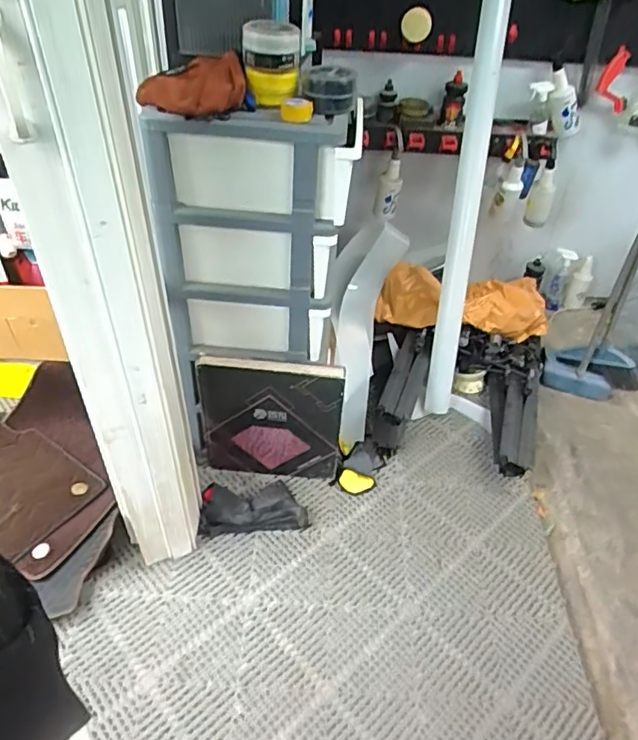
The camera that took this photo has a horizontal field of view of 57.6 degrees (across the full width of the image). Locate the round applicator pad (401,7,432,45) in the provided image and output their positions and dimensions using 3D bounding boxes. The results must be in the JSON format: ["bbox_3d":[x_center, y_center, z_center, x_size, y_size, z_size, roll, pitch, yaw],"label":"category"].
[{"bbox_3d":[0.229,-0.802,1.344,0.075,0.084,0.024,-34,57,11],"label":"round applicator pad"}]

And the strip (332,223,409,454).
[{"bbox_3d":[0.126,-0.097,1.736,0.189,0.139,0.646,6,87,3],"label":"strip"}]

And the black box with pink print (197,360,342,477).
[{"bbox_3d":[-0.125,0.134,1.497,0.356,0.373,0.041,6,42,3],"label":"black box with pink print"}]

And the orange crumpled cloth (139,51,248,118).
[{"bbox_3d":[-0.216,-0.479,0.975,0.180,0.077,0.073,-1,42,-5],"label":"orange crumpled cloth"}]

